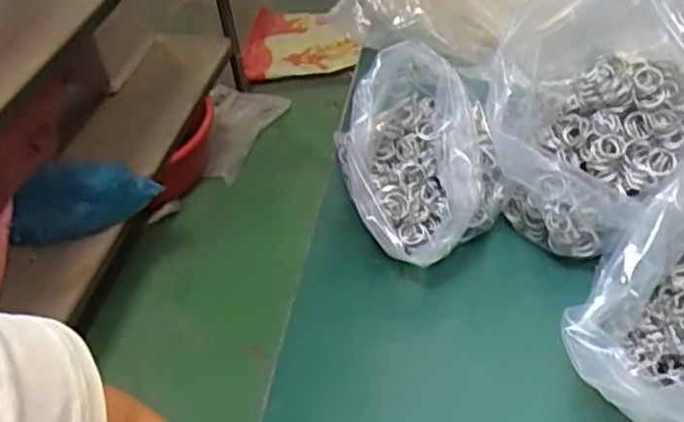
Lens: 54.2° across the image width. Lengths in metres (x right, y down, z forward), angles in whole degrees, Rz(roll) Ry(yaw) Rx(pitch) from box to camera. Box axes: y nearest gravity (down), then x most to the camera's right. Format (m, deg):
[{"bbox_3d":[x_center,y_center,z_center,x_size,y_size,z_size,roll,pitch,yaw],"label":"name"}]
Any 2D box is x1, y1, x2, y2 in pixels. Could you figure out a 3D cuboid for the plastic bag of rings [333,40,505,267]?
[{"bbox_3d":[0.066,-0.041,0.534,0.124,0.130,0.155,-9,44,-3],"label":"plastic bag of rings"}]

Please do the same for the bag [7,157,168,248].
[{"bbox_3d":[-0.500,-0.019,1.284,0.280,0.132,0.104,-6,44,0],"label":"bag"}]

